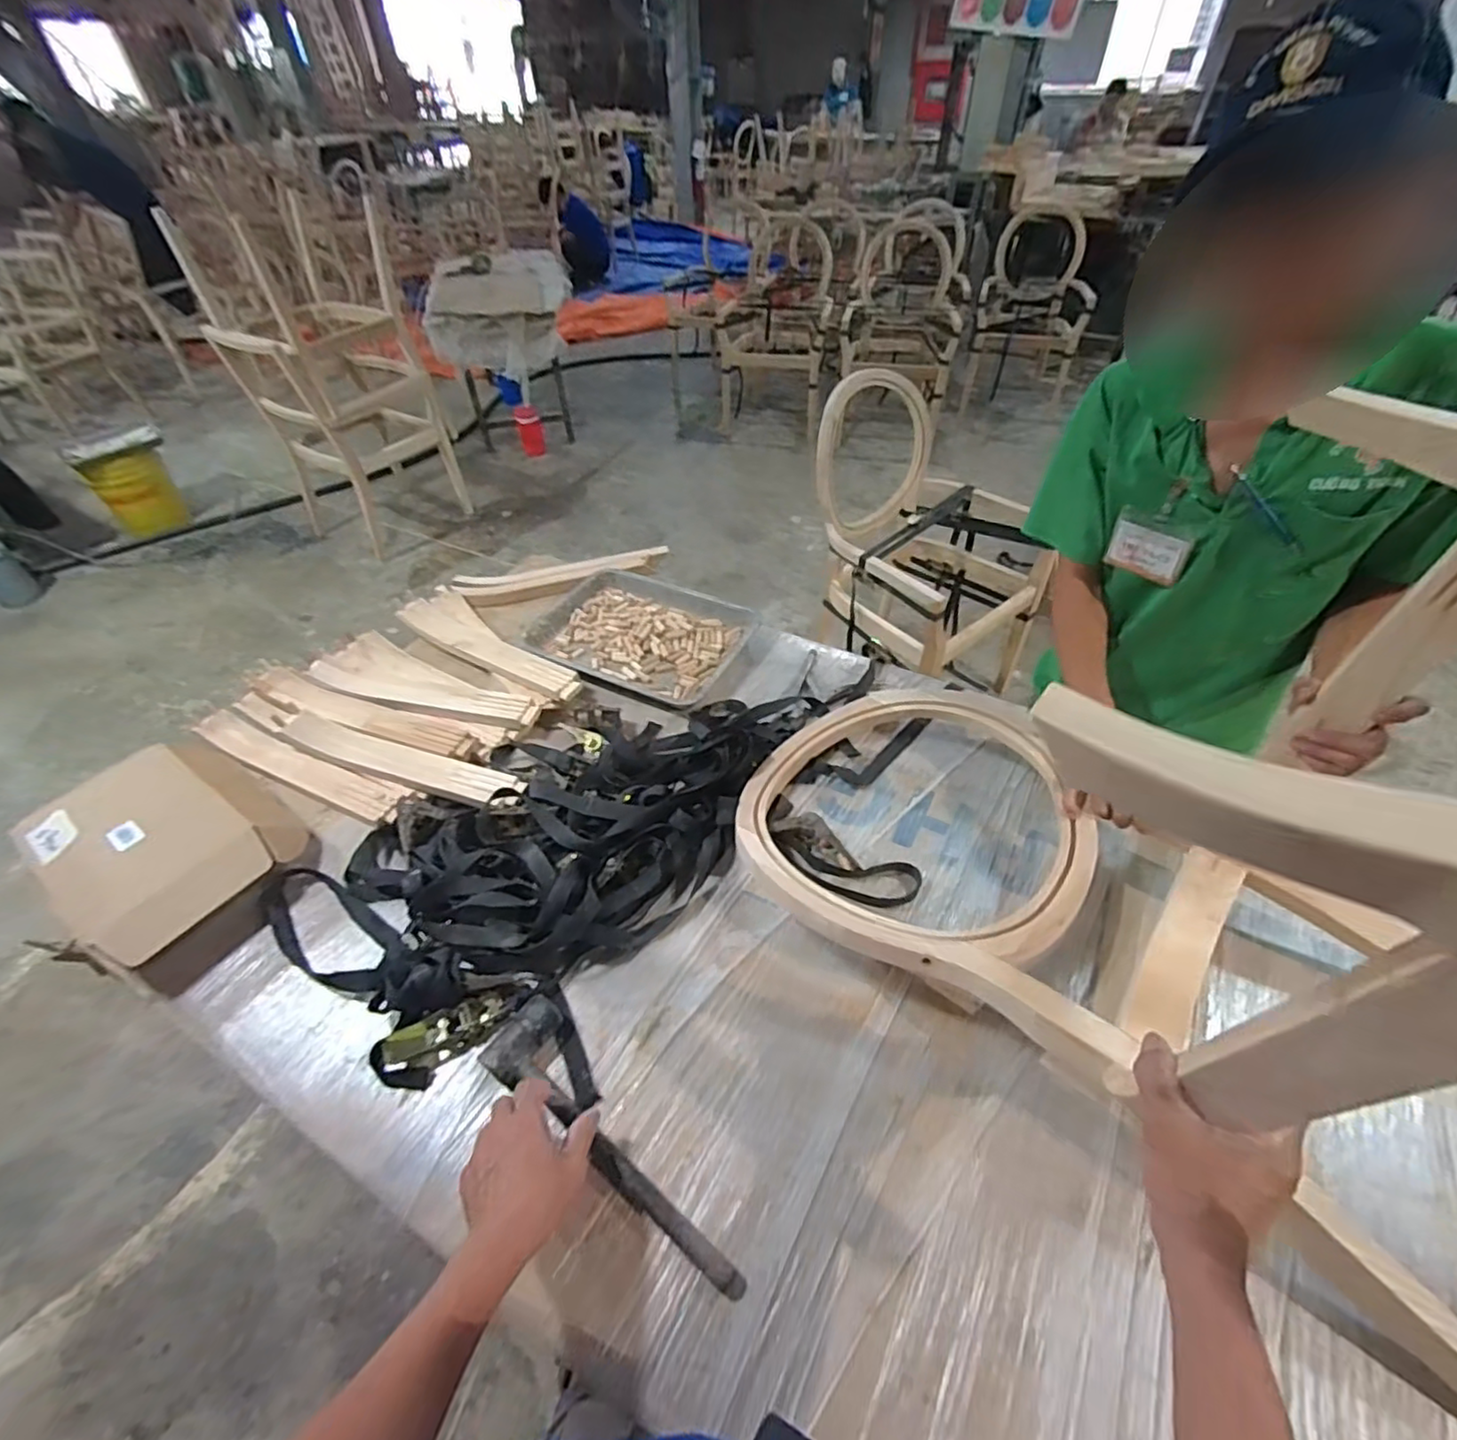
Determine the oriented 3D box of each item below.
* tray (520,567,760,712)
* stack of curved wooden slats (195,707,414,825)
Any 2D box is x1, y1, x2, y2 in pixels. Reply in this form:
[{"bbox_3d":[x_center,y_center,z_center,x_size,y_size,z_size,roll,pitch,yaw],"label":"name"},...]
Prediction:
[{"bbox_3d":[-0.166,-0.167,1.245,0.394,0.038,0.304,21,49,19],"label":"tray"},{"bbox_3d":[-0.680,0.068,1.019,0.420,0.031,0.071,17,48,16],"label":"stack of curved wooden slats"}]

